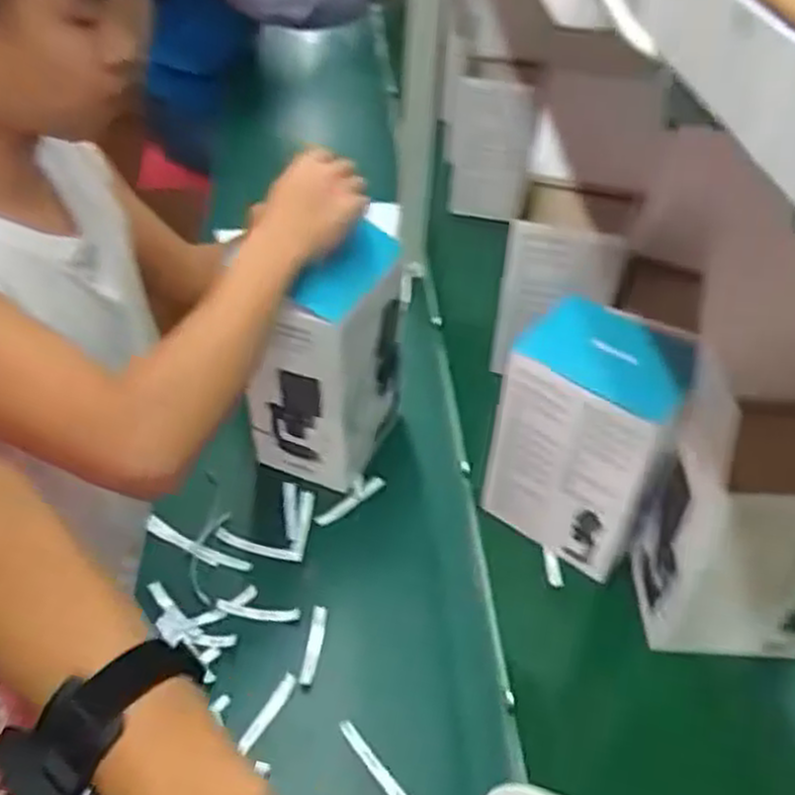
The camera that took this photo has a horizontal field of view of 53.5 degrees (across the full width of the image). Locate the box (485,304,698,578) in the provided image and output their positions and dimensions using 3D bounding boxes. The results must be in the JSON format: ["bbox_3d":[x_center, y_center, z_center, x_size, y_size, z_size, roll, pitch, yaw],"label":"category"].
[{"bbox_3d":[0.193,0.036,0.801,0.166,0.249,0.132,34,53,23],"label":"box"}]

